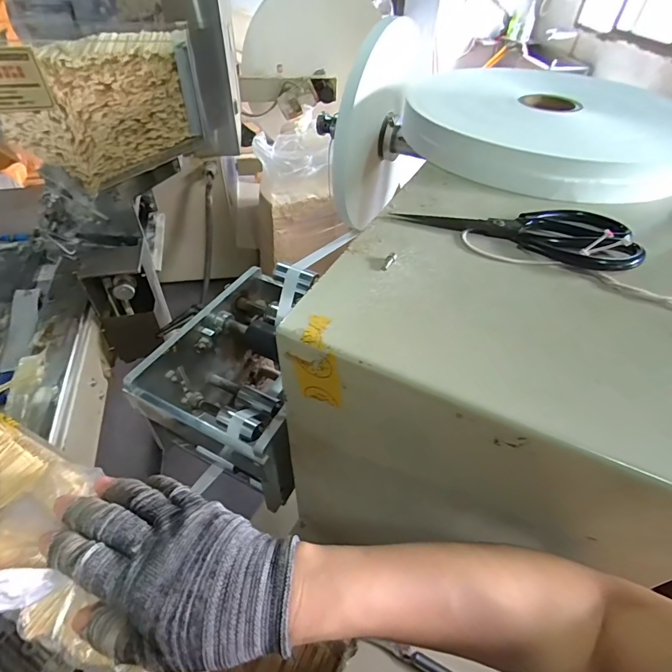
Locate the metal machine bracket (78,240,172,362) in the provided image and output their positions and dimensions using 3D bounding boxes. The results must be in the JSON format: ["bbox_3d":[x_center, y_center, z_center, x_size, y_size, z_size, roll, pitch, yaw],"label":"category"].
[{"bbox_3d":[-0.606,-0.103,1.186,0.176,0.313,0.143,-19,50,-19],"label":"metal machine bracket"}]

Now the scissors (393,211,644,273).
[{"bbox_3d":[0.187,-0.121,0.431,0.244,0.023,0.094,17,48,14],"label":"scissors"}]

